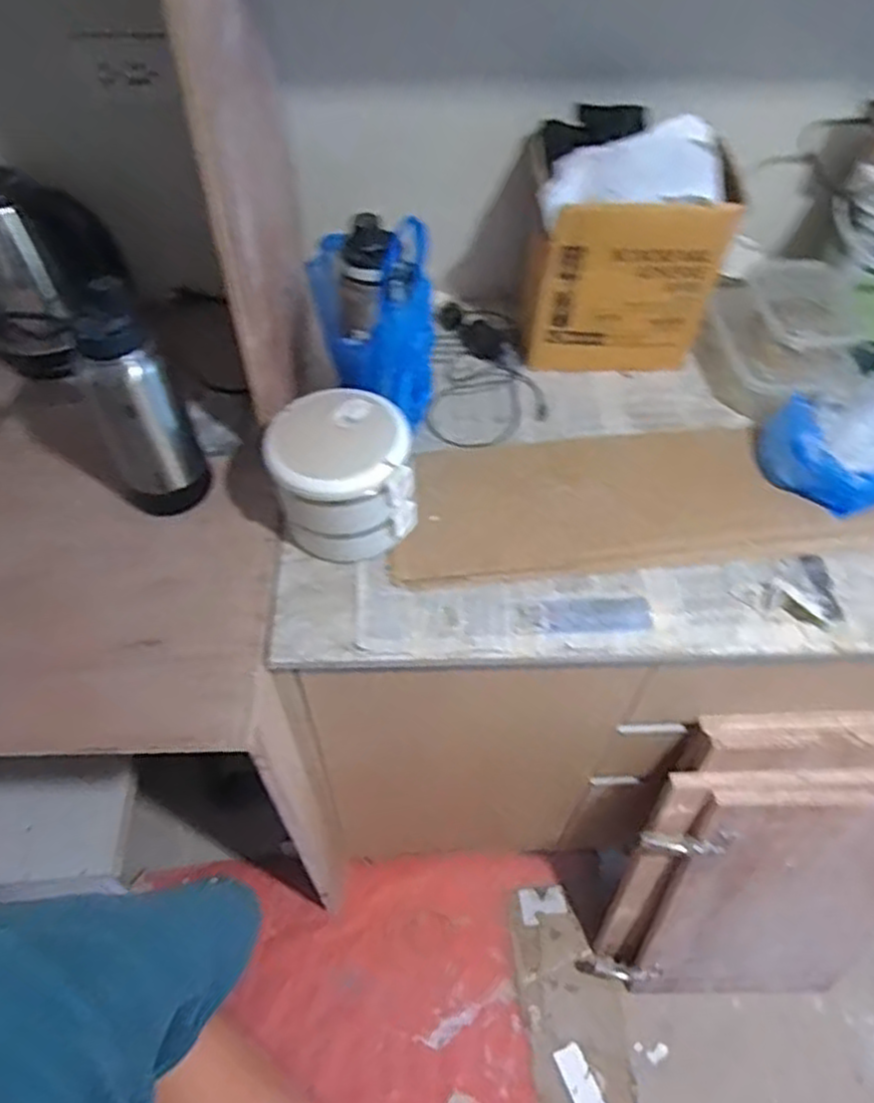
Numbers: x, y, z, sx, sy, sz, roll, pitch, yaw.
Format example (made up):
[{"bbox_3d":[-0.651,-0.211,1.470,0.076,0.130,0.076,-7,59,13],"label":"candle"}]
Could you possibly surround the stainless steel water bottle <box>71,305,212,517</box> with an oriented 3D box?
[{"bbox_3d":[-0.294,-0.134,0.749,0.083,0.242,0.079,-22,57,-17],"label":"stainless steel water bottle"}]

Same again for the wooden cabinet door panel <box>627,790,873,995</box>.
[{"bbox_3d":[0.516,0.531,1.106,0.365,0.598,0.027,1,39,-1],"label":"wooden cabinet door panel"}]

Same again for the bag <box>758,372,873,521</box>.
[{"bbox_3d":[0.465,-0.126,0.843,0.157,0.089,0.165,-38,63,-25],"label":"bag"}]

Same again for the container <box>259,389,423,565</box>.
[{"bbox_3d":[-0.097,-0.073,0.776,0.136,0.131,0.128,-18,56,-14],"label":"container"}]

